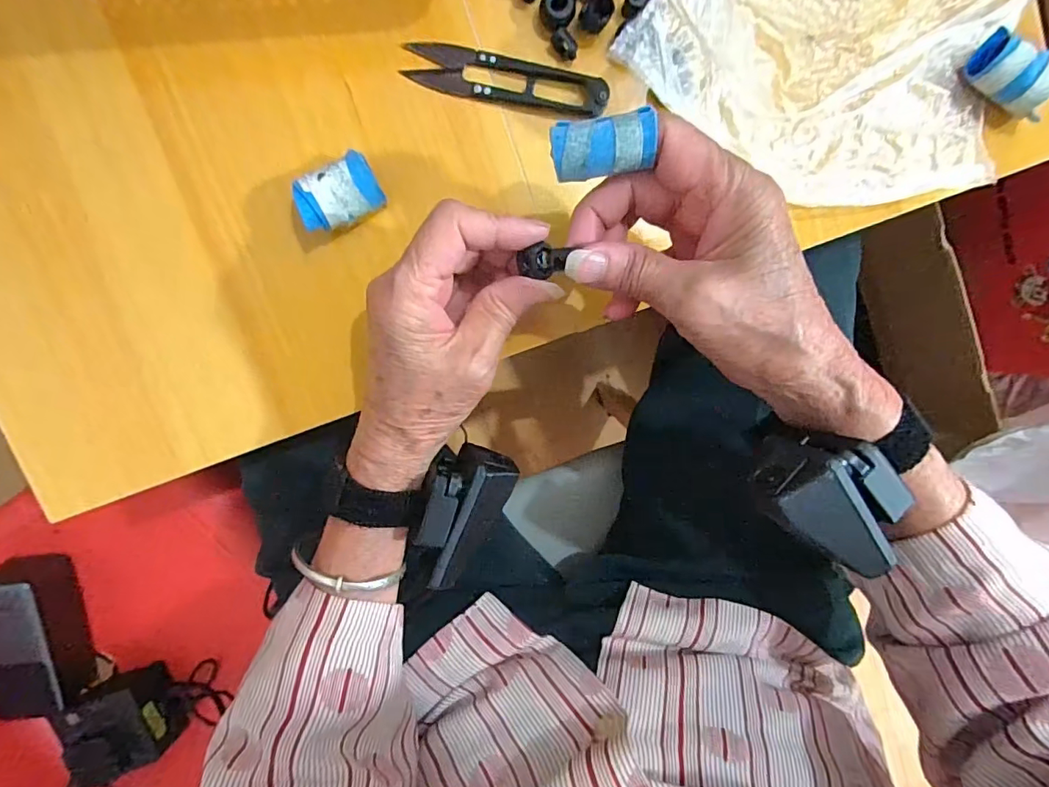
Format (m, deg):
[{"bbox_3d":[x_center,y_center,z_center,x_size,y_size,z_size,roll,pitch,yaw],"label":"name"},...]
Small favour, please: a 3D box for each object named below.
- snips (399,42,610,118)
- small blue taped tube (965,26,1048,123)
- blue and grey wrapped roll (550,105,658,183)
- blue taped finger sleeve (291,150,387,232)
[{"bbox_3d":[-0.008,-0.159,0.255,0.100,0.009,0.023,8,97,-6],"label":"snips"},{"bbox_3d":[0.258,-0.167,0.264,0.044,0.025,0.028,33,94,-8],"label":"small blue taped tube"},{"bbox_3d":[0.030,-0.095,0.194,0.038,0.015,0.020,-11,98,-3],"label":"blue and grey wrapped roll"},{"bbox_3d":[-0.091,-0.097,0.250,0.039,0.024,0.025,-31,99,0],"label":"blue taped finger sleeve"}]

